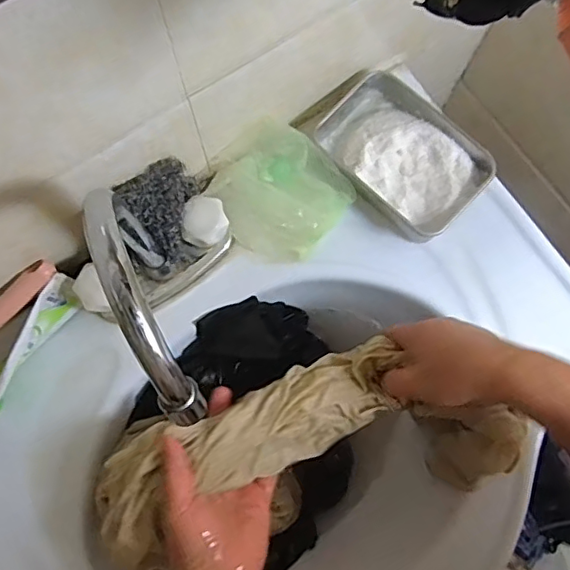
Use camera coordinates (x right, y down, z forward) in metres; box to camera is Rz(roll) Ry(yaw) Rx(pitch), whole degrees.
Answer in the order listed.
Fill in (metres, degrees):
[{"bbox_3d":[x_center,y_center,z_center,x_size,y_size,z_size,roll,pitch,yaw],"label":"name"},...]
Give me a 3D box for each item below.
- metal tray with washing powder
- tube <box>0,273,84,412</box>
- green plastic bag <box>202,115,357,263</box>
[{"bbox_3d":[0.106,-0.118,0.527,0.147,0.031,0.098,43,81,7],"label":"metal tray with washing powder"},{"bbox_3d":[-0.224,0.055,0.482,0.029,0.044,0.145,33,80,5],"label":"tube"},{"bbox_3d":[-0.005,-0.084,0.524,0.107,0.041,0.113,-40,82,-8],"label":"green plastic bag"}]

